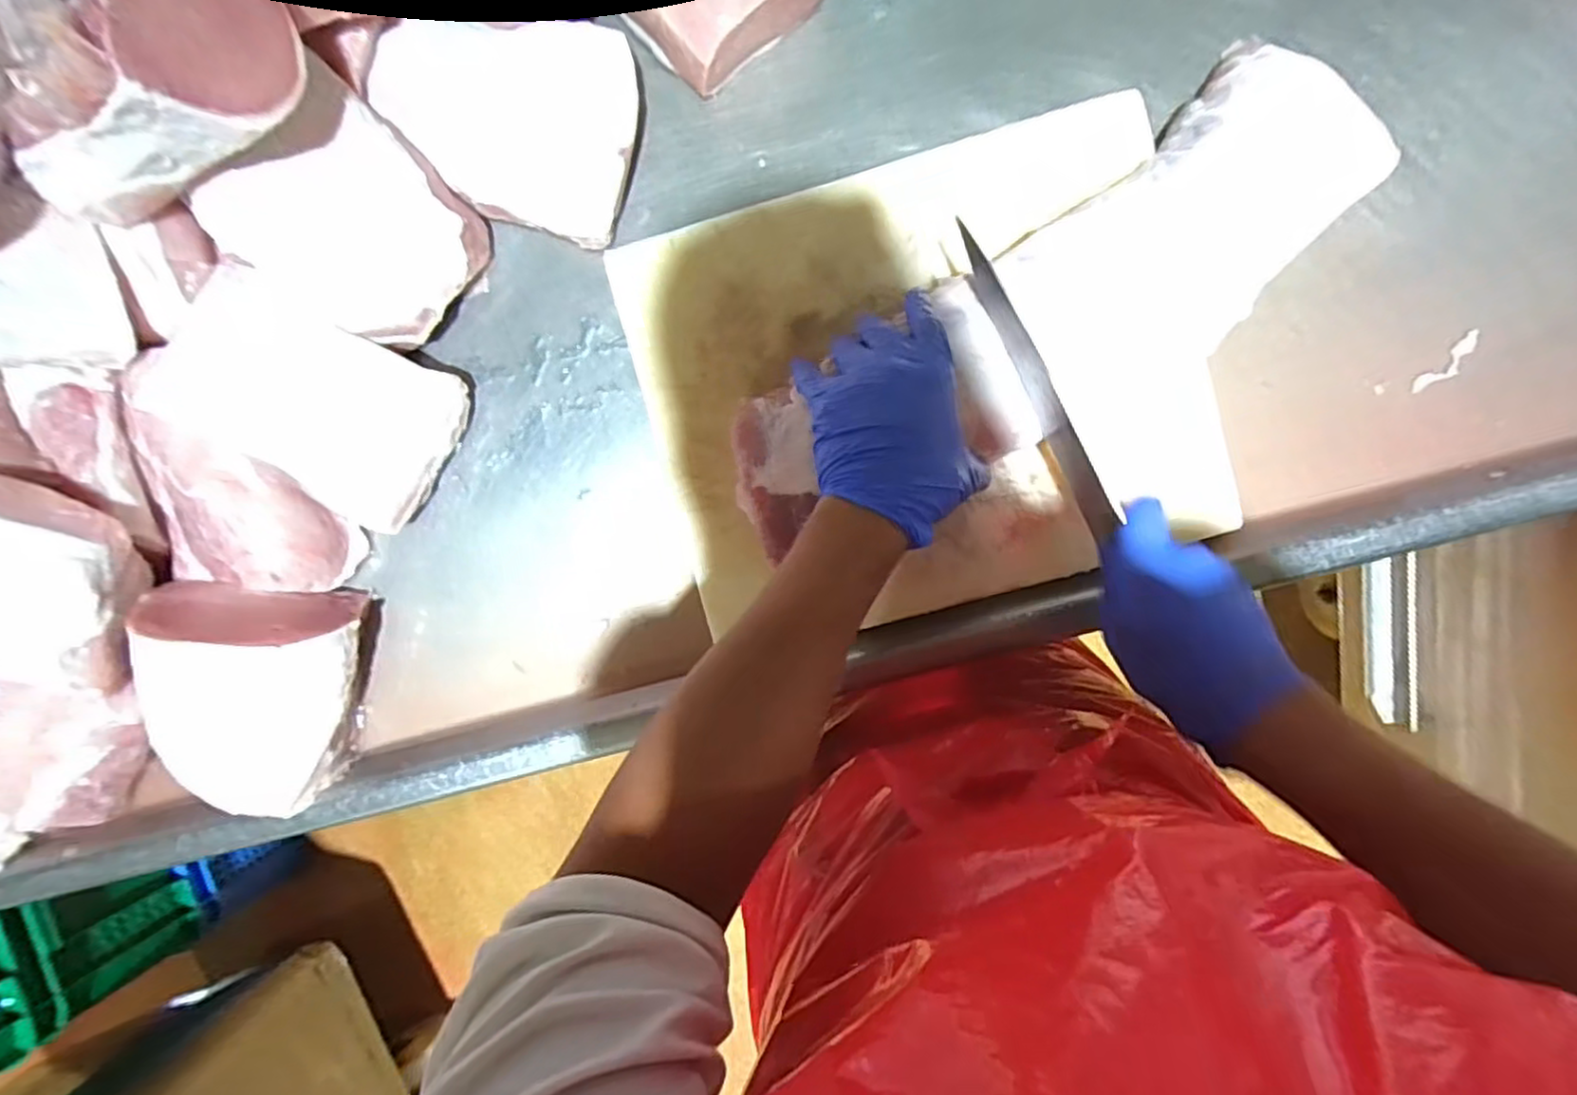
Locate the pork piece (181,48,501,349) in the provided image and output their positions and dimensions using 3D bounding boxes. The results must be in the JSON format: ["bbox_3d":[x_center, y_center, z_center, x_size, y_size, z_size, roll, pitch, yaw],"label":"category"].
[{"bbox_3d":[-0.286,-0.210,0.462,0.129,0.047,0.140,-47,117,0],"label":"pork piece"}]

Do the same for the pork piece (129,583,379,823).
[{"bbox_3d":[-0.378,0.112,0.481,0.128,0.081,0.163,9,93,3],"label":"pork piece"}]

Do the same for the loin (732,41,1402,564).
[{"bbox_3d":[0.179,-0.151,0.443,0.462,0.046,0.147,-32,90,-2],"label":"loin"}]

